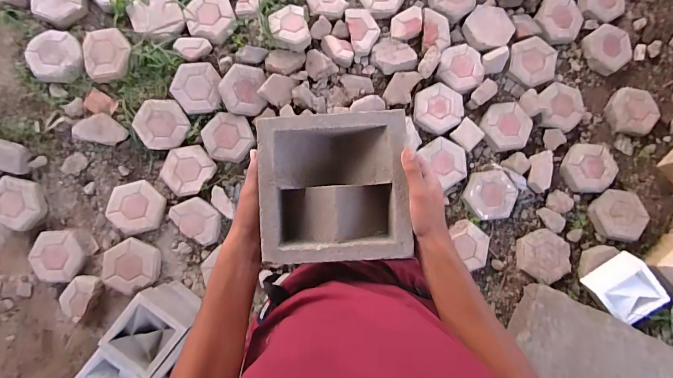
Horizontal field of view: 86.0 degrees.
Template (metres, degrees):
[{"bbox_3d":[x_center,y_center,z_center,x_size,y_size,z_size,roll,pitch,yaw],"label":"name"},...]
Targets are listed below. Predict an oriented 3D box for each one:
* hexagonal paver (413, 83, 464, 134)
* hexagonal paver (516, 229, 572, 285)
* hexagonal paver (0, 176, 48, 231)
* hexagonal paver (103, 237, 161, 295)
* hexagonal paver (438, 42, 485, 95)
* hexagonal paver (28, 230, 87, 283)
[{"bbox_3d":[0.440,-0.344,1.554,0.201,0.048,0.218,3,85,-2],"label":"hexagonal paver"},{"bbox_3d":[0.875,0.282,1.506,0.225,0.046,0.214,31,84,1],"label":"hexagonal paver"},{"bbox_3d":[-1.292,0.057,1.440,0.223,0.058,0.202,15,84,-1],"label":"hexagonal paver"},{"bbox_3d":[-0.811,0.299,1.426,0.213,0.057,0.197,12,85,-1],"label":"hexagonal paver"},{"bbox_3d":[0.543,-0.526,1.569,0.201,0.044,0.183,32,84,1],"label":"hexagonal paver"},{"bbox_3d":[-1.119,0.270,1.439,0.206,0.055,0.209,6,85,-2],"label":"hexagonal paver"}]

